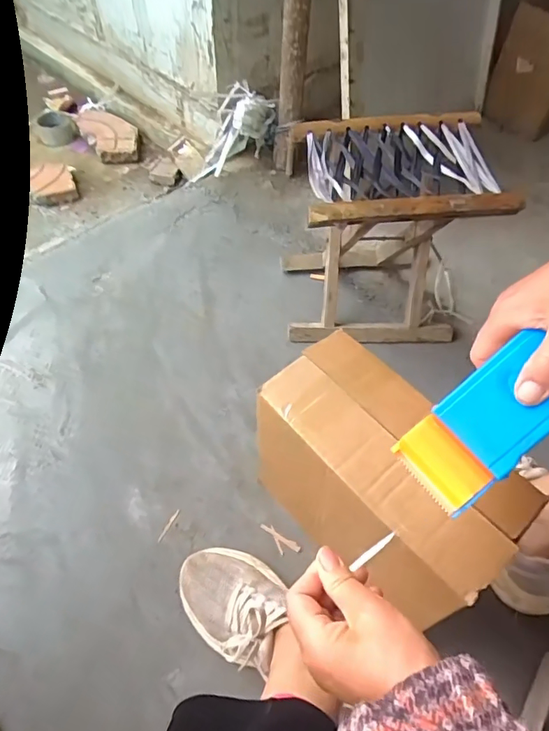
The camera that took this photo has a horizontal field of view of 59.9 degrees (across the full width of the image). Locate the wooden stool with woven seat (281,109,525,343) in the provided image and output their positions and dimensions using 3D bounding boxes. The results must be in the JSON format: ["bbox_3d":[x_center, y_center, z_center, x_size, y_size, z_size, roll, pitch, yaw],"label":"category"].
[{"bbox_3d":[0.168,-0.201,0.750,0.279,0.276,0.205,-2,54,-4],"label":"wooden stool with woven seat"}]

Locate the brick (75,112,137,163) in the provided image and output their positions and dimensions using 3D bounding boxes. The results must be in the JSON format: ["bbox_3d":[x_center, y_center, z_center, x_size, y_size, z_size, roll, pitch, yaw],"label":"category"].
[{"bbox_3d":[-0.416,-0.580,1.195,0.108,0.045,0.224,-28,60,-21],"label":"brick"}]

